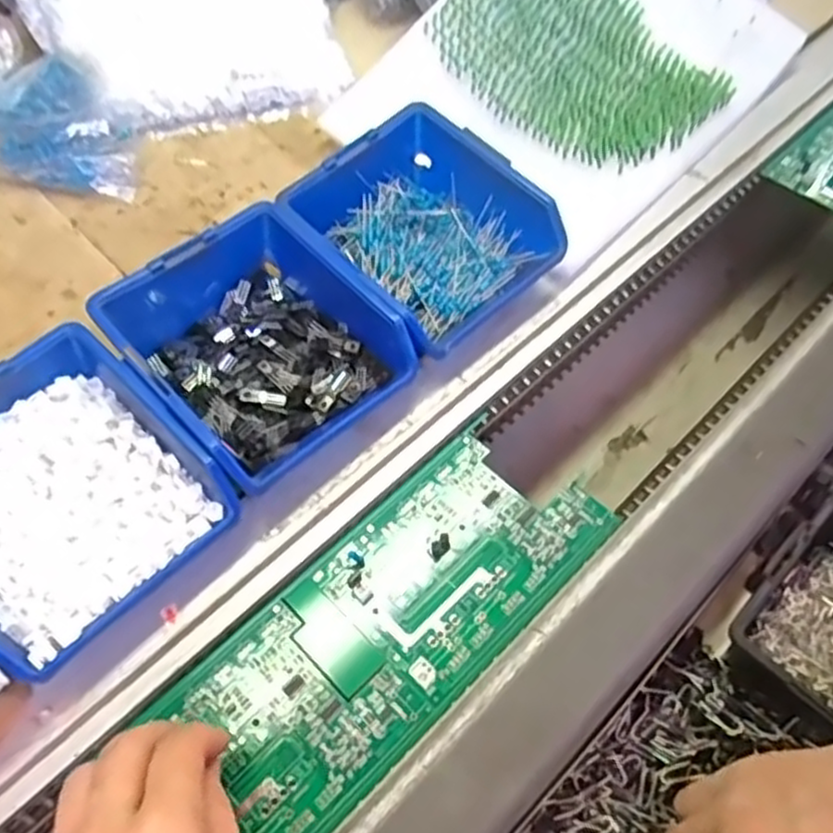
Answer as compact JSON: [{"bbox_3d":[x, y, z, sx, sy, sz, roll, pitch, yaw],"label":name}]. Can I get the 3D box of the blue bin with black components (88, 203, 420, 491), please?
[{"bbox_3d":[-0.088,-0.046,0.390,0.116,0.047,0.140,-39,65,-21],"label":"blue bin with black components"}]

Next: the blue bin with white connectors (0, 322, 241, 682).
[{"bbox_3d":[-0.167,0.038,0.347,0.130,0.055,0.118,40,66,22],"label":"blue bin with white connectors"}]

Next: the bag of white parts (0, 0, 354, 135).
[{"bbox_3d":[-0.175,-0.310,0.539,0.219,0.055,0.204,-9,86,-22],"label":"bag of white parts"}]

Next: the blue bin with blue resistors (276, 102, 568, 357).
[{"bbox_3d":[0.003,-0.109,0.431,0.119,0.048,0.128,-39,65,-21],"label":"blue bin with blue resistors"}]

